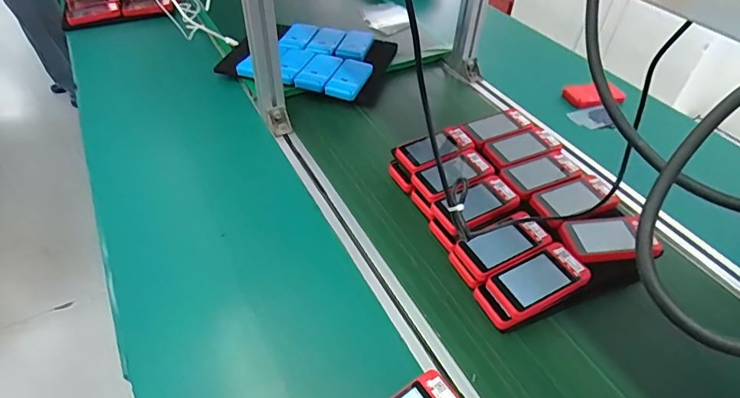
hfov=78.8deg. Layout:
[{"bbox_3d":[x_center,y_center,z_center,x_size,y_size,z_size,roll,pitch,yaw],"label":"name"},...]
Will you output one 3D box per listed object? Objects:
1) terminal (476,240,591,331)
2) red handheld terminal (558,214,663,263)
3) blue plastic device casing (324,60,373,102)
[{"bbox_3d":[0.206,0.108,0.565,0.136,0.033,0.067,-27,50,-5],"label":"terminal"},{"bbox_3d":[0.323,0.053,0.611,0.117,0.022,0.067,0,45,-2],"label":"red handheld terminal"},{"bbox_3d":[-0.041,-0.248,0.924,0.064,0.014,0.119,24,56,3],"label":"blue plastic device casing"}]

